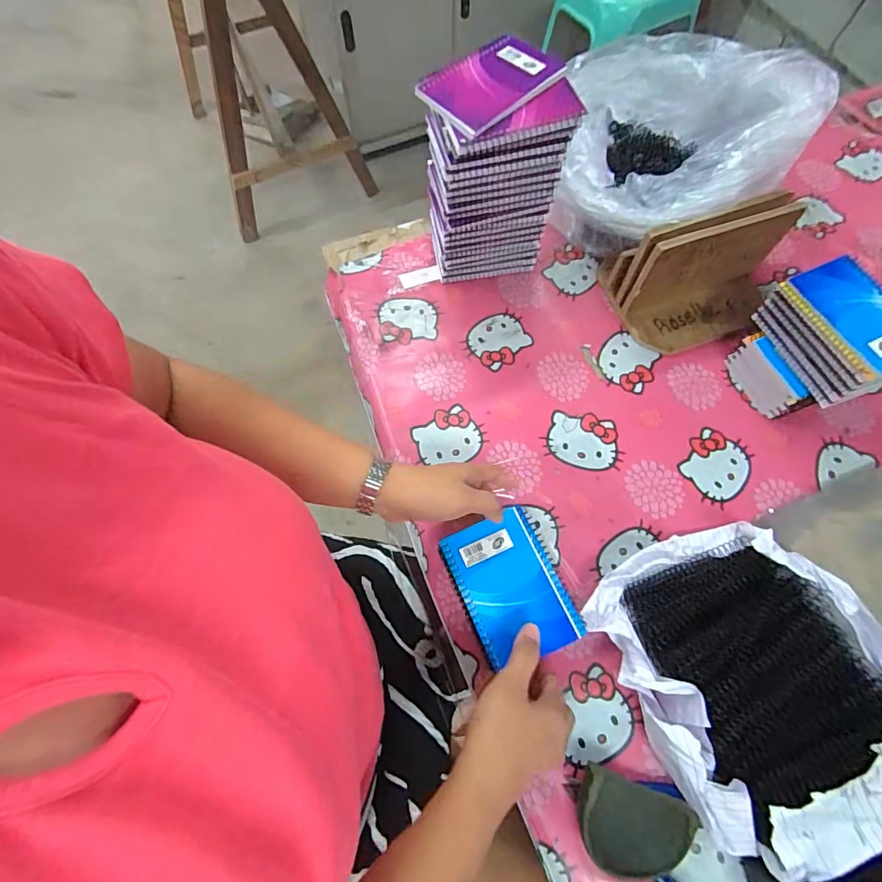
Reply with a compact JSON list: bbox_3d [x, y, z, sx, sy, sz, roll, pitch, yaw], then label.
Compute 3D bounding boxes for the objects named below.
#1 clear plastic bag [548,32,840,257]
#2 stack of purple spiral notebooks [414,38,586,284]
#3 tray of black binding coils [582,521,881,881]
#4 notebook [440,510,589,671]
[{"bbox_3d":[0.270,-0.360,0.580,0.224,0.192,0.264,-39,72,-13],"label":"clear plastic bag"},{"bbox_3d":[0.056,-0.309,0.553,0.140,0.227,0.123,-15,69,-5],"label":"stack of purple spiral notebooks"},{"bbox_3d":[0.286,0.199,0.405,0.231,0.084,0.251,-27,70,-9],"label":"tray of black binding coils"},{"bbox_3d":[0.065,0.137,0.434,0.092,0.010,0.127,-23,69,-8],"label":"notebook"}]

